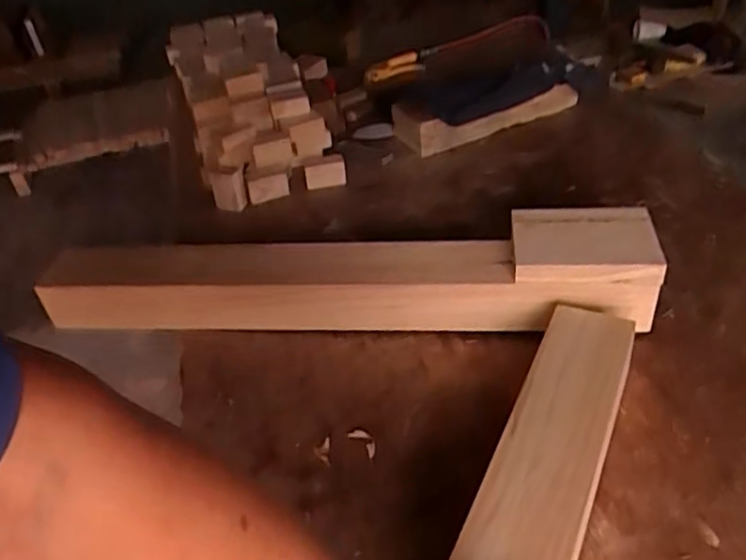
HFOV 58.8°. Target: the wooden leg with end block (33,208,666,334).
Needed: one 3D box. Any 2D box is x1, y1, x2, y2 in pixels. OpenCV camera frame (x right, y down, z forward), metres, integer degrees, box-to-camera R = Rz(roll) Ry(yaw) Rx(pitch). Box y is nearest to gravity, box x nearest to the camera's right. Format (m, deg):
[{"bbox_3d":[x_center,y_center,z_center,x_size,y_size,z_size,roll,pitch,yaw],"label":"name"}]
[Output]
[{"bbox_3d":[-0.040,-0.001,0.776,0.680,0.111,0.113,-2,38,6],"label":"wooden leg with end block"}]

